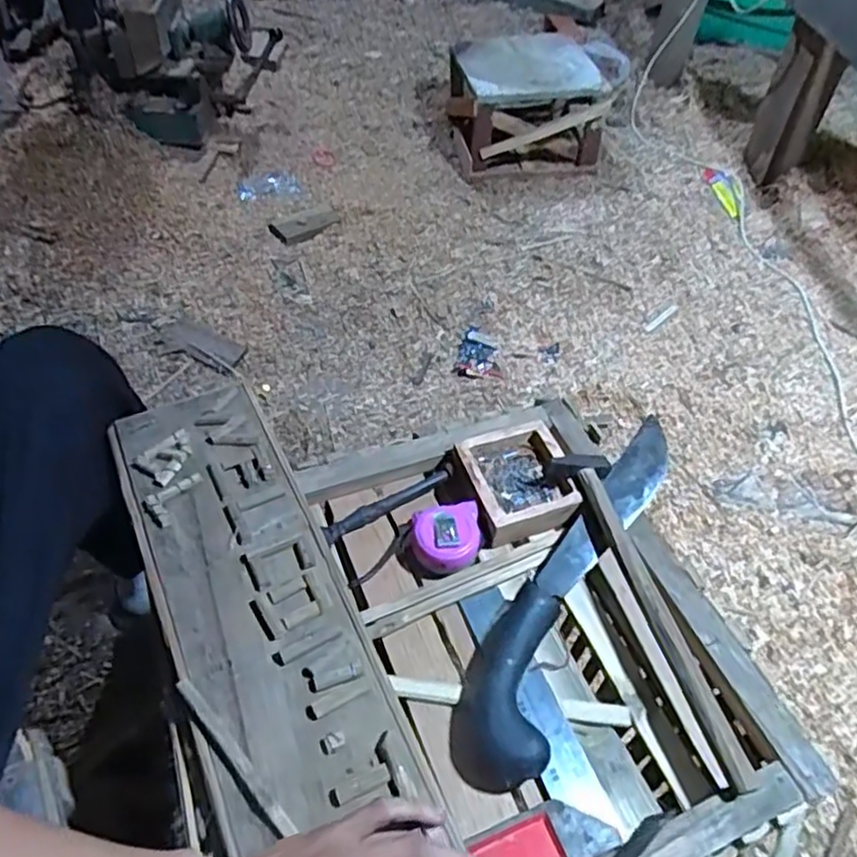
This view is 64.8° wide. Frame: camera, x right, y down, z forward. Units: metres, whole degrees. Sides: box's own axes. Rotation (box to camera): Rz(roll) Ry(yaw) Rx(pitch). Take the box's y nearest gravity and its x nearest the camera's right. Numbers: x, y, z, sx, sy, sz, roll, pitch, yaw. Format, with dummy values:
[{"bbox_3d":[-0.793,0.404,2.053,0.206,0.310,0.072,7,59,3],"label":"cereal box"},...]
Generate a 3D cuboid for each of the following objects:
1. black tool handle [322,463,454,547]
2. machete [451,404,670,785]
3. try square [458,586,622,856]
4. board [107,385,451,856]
[{"bbox_3d":[-0.035,0.068,0.613,0.130,0.020,0.013,-25,58,-21],"label":"black tool handle"},{"bbox_3d":[0.121,0.117,0.568,0.074,0.033,0.361,26,55,15],"label":"machete"},{"bbox_3d":[0.054,0.216,0.498,0.097,0.022,0.198,-15,55,-15],"label":"try square"},{"bbox_3d":[-0.121,0.153,0.501,0.132,0.022,0.489,-20,53,-20],"label":"board"}]

